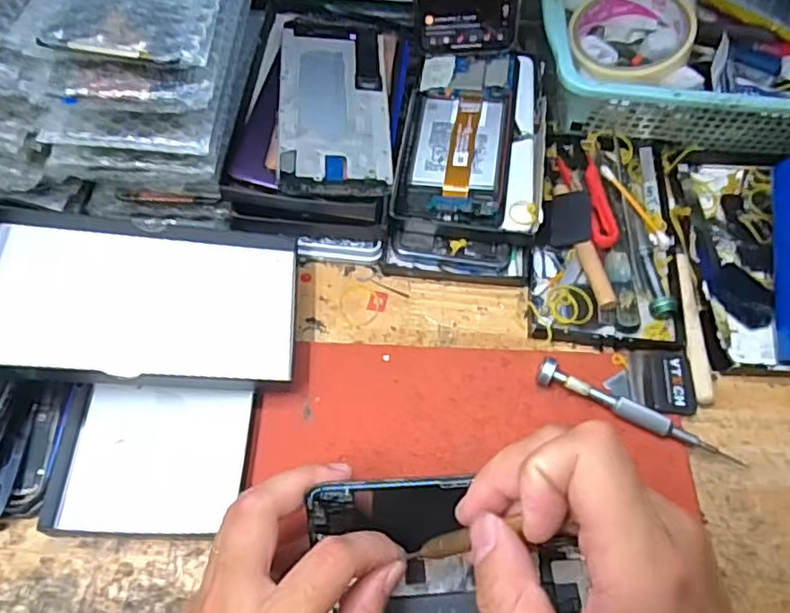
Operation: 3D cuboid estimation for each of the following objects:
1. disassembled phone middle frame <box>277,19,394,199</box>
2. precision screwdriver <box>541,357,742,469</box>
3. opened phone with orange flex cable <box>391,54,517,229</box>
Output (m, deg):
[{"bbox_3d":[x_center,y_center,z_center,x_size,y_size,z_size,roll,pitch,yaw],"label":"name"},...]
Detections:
[{"bbox_3d":[-0.040,-0.135,0.423,0.070,0.004,0.153,1,63,-8],"label":"disassembled phone middle frame"},{"bbox_3d":[0.145,0.064,0.378,0.126,0.017,0.013,23,62,10],"label":"precision screwdriver"},{"bbox_3d":[0.047,-0.124,0.462,0.076,0.014,0.154,7,64,8],"label":"opened phone with orange flex cable"}]

